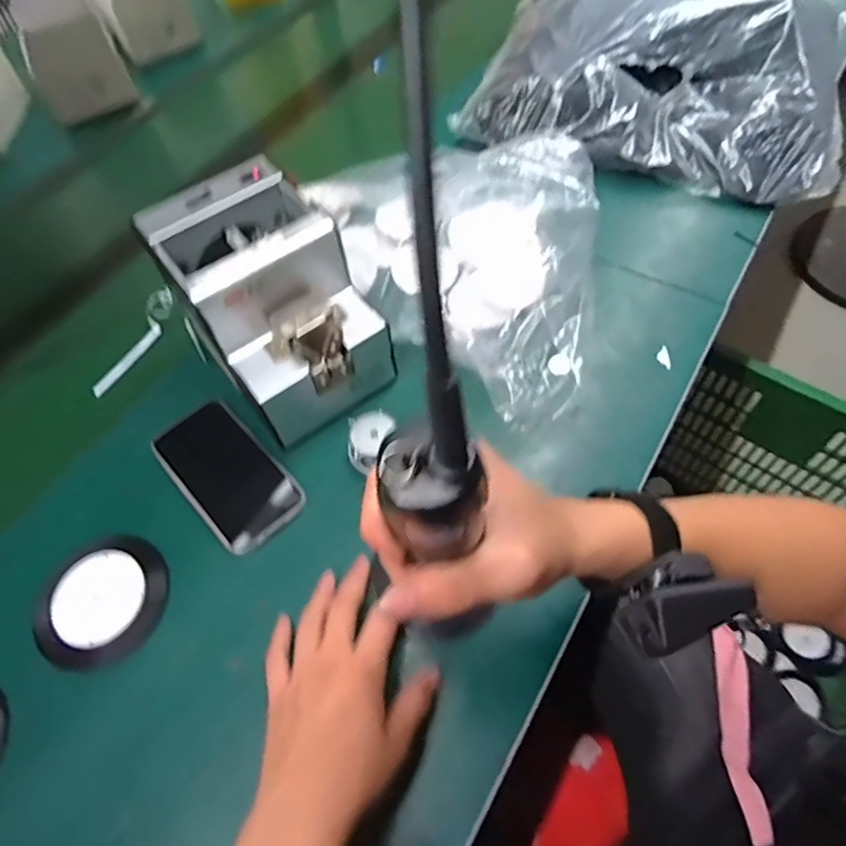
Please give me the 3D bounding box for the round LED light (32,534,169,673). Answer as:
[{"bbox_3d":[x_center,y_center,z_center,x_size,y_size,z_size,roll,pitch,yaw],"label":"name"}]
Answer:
[{"bbox_3d":[-0.248,0.138,0.437,0.094,0.010,0.098,-2,58,4],"label":"round LED light"}]

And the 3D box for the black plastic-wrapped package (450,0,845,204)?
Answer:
[{"bbox_3d":[0.287,-0.428,0.677,0.401,0.088,0.313,18,61,16],"label":"black plastic-wrapped package"}]

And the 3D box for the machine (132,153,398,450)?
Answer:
[{"bbox_3d":[-0.124,-0.101,0.486,0.122,0.147,0.167,-34,61,-16],"label":"machine"}]

